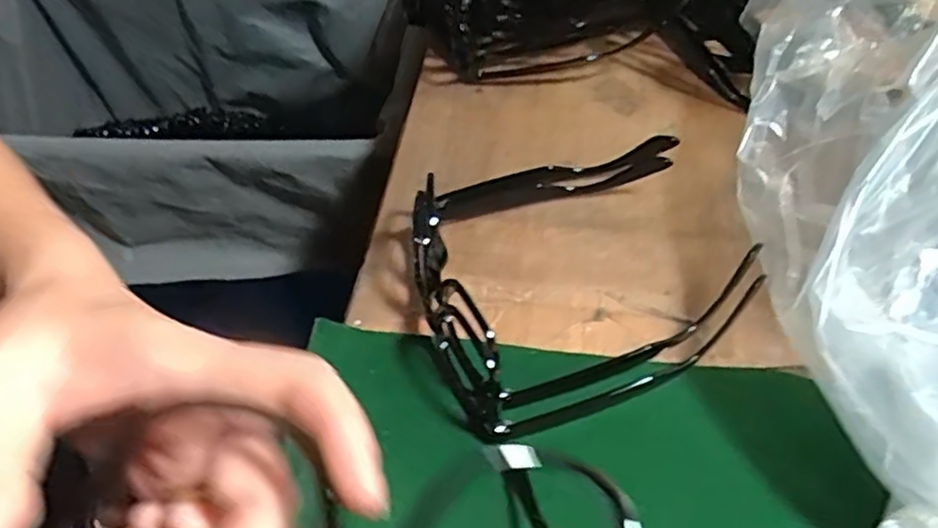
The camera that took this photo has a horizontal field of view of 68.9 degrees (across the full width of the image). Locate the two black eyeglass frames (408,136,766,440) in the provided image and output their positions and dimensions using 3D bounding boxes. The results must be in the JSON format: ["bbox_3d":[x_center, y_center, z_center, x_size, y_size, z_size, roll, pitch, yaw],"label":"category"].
[{"bbox_3d":[0.053,-0.009,0.362,0.173,0.046,0.161,-18,51,-11],"label":"two black eyeglass frames"}]

